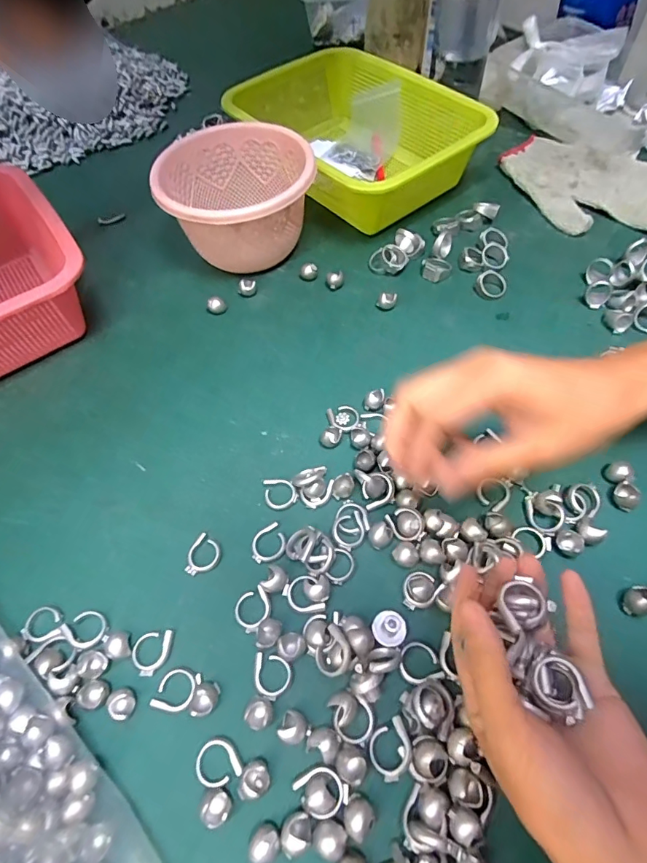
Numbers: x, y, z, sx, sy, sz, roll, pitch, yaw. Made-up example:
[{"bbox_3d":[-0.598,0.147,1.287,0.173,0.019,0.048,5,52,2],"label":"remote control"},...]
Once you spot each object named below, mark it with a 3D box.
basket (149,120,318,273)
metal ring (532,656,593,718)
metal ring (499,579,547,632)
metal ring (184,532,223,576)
[{"bbox_3d":[-0.082,-0.220,0.460,0.141,0.087,0.139,-2,58,3],"label":"basket"},{"bbox_3d":[0.111,0.119,0.217,0.021,0.005,0.024,-41,64,-20],"label":"metal ring"},{"bbox_3d":[0.101,0.088,0.237,0.022,0.007,0.023,-2,58,3],"label":"metal ring"},{"bbox_3d":[-0.083,0.086,0.320,0.023,0.004,0.027,28,64,19],"label":"metal ring"}]

